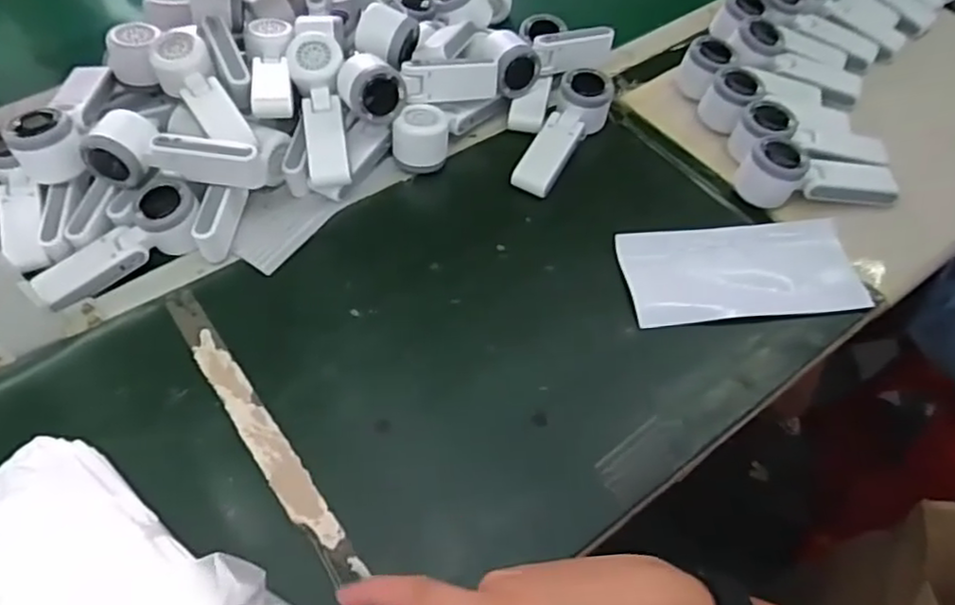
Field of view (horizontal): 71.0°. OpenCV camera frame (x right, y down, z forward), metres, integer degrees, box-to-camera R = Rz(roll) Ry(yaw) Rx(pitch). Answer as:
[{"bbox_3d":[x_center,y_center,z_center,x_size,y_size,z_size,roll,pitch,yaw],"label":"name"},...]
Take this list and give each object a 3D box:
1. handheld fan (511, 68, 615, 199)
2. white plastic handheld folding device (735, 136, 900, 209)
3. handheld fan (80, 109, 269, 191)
[{"bbox_3d":[0.098,-0.184,0.731,0.061,0.053,0.163,21,58,11],"label":"handheld fan"},{"bbox_3d":[0.347,-0.123,0.693,0.150,0.070,0.062,9,57,3],"label":"white plastic handheld folding device"},{"bbox_3d":[-0.291,-0.142,0.643,0.169,0.057,0.053,3,54,1],"label":"handheld fan"}]

